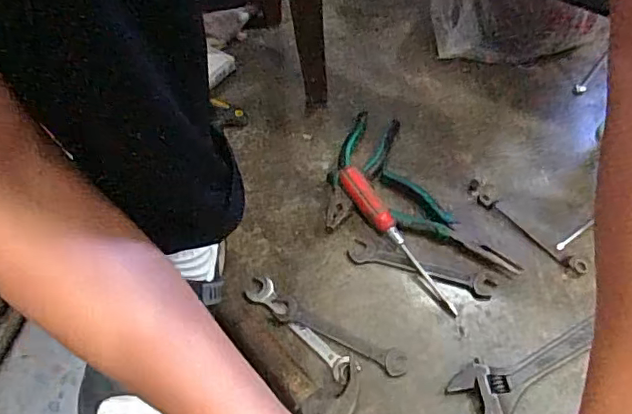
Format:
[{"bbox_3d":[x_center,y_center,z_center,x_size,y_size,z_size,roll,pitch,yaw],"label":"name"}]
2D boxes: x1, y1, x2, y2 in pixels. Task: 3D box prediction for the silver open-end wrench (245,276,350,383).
[{"bbox_3d":[-0.017,0.122,0.573,0.138,0.004,0.029,38,61,24],"label":"silver open-end wrench"}]

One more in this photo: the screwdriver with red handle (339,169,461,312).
[{"bbox_3d":[0.089,0.034,0.617,0.027,0.020,0.199,-29,72,-21],"label":"screwdriver with red handle"}]

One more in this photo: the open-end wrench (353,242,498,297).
[{"bbox_3d":[0.114,0.064,0.608,0.154,0.009,0.026,13,54,9],"label":"open-end wrench"}]

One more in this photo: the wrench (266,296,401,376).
[{"bbox_3d":[0.023,0.129,0.562,0.142,0.005,0.027,22,56,15],"label":"wrench"}]

